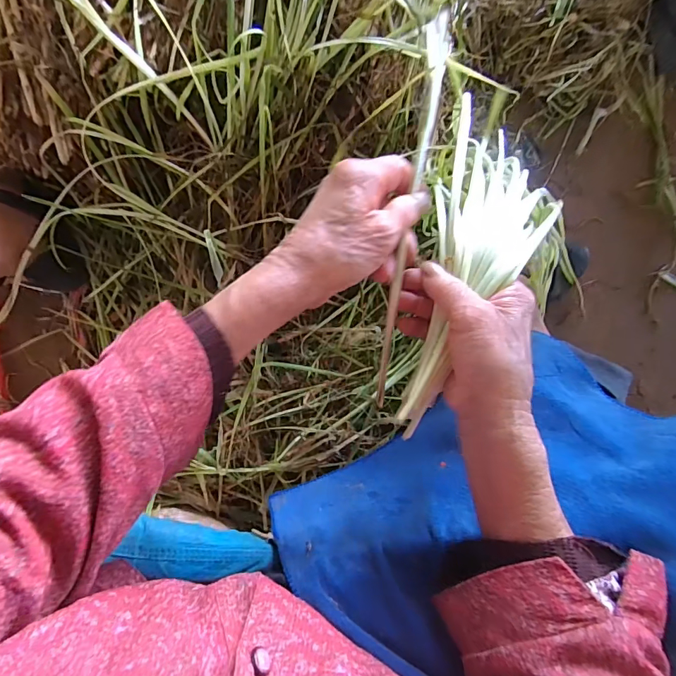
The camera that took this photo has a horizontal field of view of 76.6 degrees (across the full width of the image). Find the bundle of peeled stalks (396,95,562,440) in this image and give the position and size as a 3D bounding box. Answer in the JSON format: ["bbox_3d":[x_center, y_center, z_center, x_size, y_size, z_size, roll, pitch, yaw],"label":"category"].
[{"bbox_3d":[0.098,-0.057,0.292,0.083,0.049,0.210,20,81,-6],"label":"bundle of peeled stalks"}]

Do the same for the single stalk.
[{"bbox_3d":[0.050,-0.086,0.294,0.013,0.031,0.268,9,96,-7],"label":"single stalk"}]

